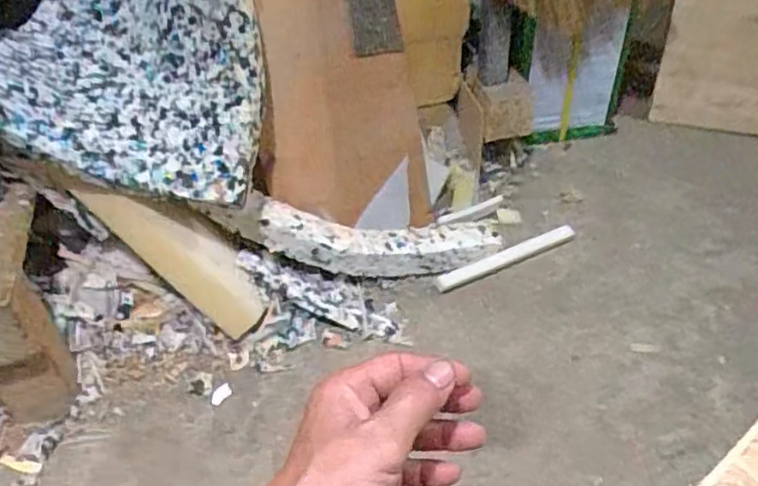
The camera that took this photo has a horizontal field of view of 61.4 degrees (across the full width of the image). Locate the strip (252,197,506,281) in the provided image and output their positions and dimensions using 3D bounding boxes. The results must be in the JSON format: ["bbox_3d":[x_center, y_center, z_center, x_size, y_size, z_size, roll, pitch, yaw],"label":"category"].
[{"bbox_3d":[0.008,0.003,0.984,0.379,0.083,0.072,3,37,-18],"label":"strip"}]

